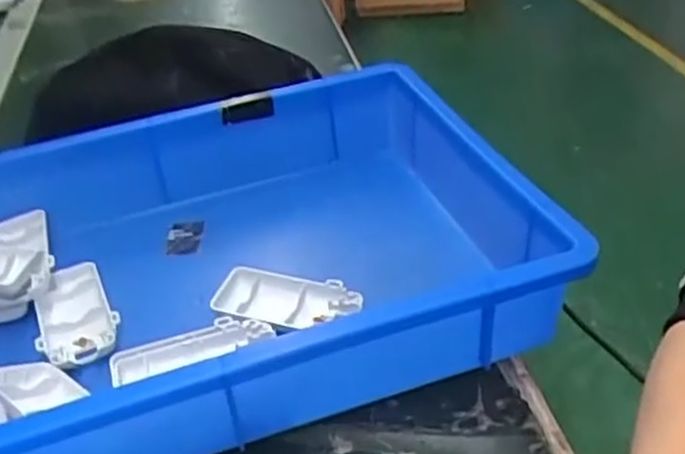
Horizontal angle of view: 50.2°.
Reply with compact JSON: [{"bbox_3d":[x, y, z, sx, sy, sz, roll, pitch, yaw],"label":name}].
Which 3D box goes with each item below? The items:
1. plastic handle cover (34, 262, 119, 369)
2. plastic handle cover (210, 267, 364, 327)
[{"bbox_3d":[-0.179,0.057,0.488,0.047,0.013,0.098,-18,39,-17],"label":"plastic handle cover"},{"bbox_3d":[-0.035,0.048,0.475,0.092,0.017,0.042,4,38,12],"label":"plastic handle cover"}]

